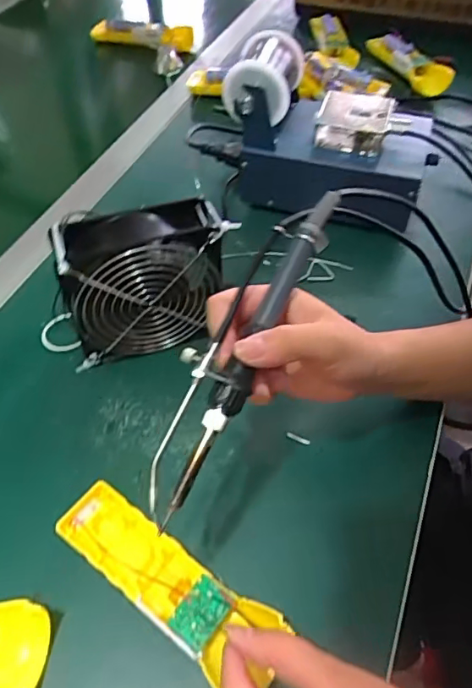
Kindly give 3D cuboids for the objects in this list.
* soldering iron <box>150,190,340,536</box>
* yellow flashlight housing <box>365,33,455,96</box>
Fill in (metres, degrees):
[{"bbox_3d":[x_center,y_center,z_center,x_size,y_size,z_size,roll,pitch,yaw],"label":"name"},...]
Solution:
[{"bbox_3d":[0.002,-0.005,0.295,0.038,0.016,0.207,23,74,17],"label":"soldering iron"},{"bbox_3d":[0.236,-0.386,0.714,0.042,0.031,0.154,-17,54,-12],"label":"yellow flashlight housing"}]

